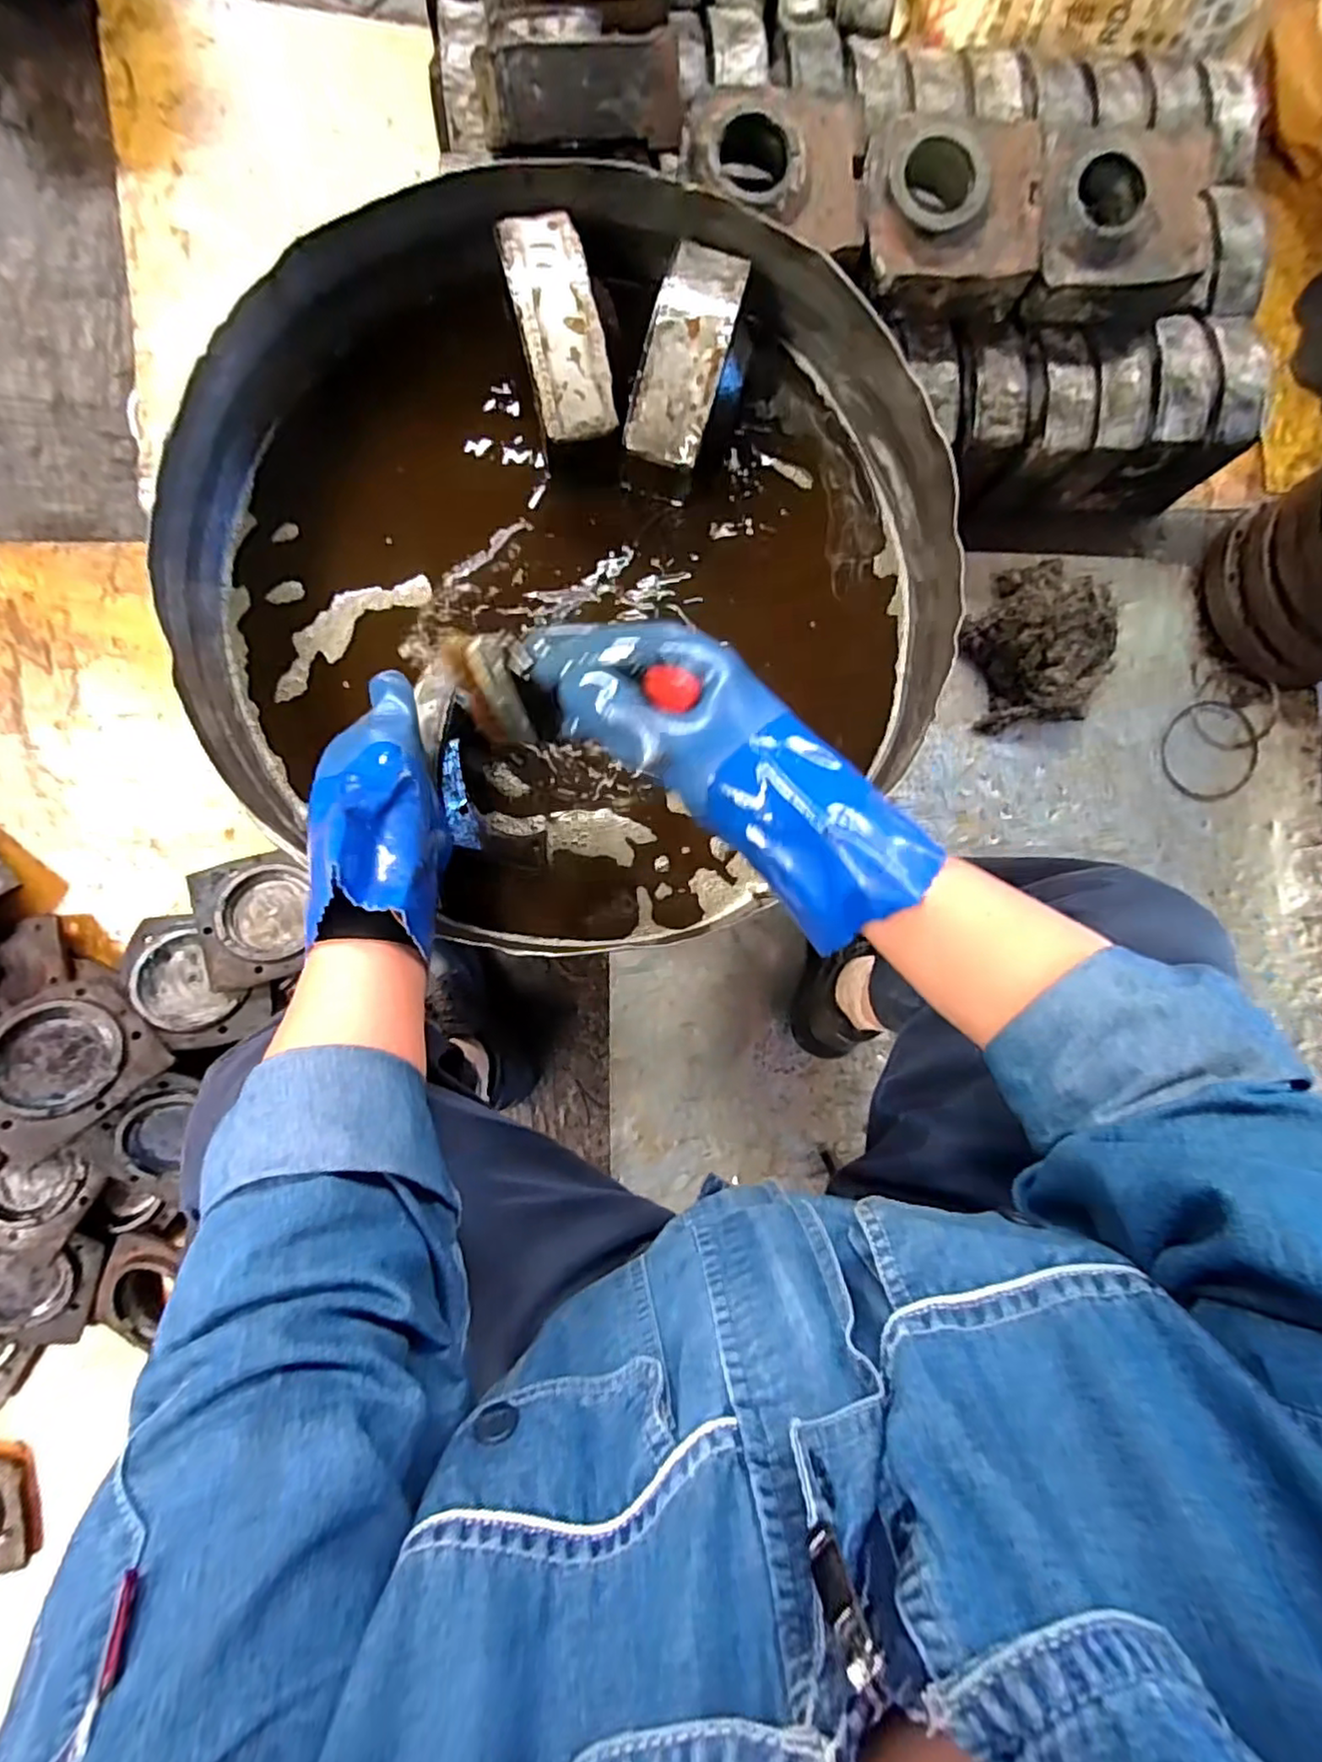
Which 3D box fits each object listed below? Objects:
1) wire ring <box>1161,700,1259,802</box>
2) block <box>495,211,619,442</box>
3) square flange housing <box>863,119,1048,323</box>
[{"bbox_3d":[0.670,-0.160,0.820,0.108,0.006,0.123,-8,85,9],"label":"wire ring"},{"bbox_3d":[-0.075,-0.409,0.493,0.057,0.036,0.150,-14,91,-6],"label":"block"},{"bbox_3d":[0.297,-0.695,0.700,0.178,0.090,0.158,-2,90,-6],"label":"square flange housing"}]

